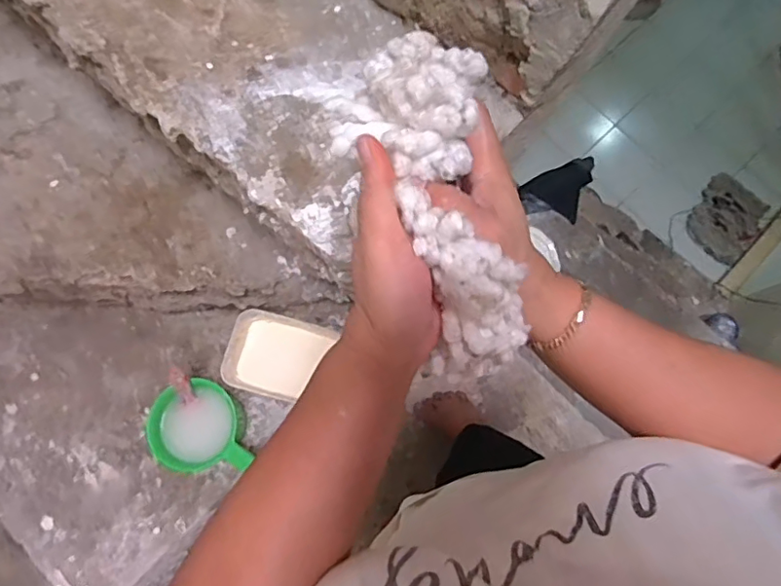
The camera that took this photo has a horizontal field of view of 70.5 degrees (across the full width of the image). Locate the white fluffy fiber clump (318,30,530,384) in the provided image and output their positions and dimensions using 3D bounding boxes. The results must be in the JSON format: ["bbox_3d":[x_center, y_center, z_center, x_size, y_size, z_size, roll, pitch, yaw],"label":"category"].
[{"bbox_3d":[0.027,-0.045,0.297,0.079,0.057,0.185,-18,91,-5],"label":"white fluffy fiber clump"}]

